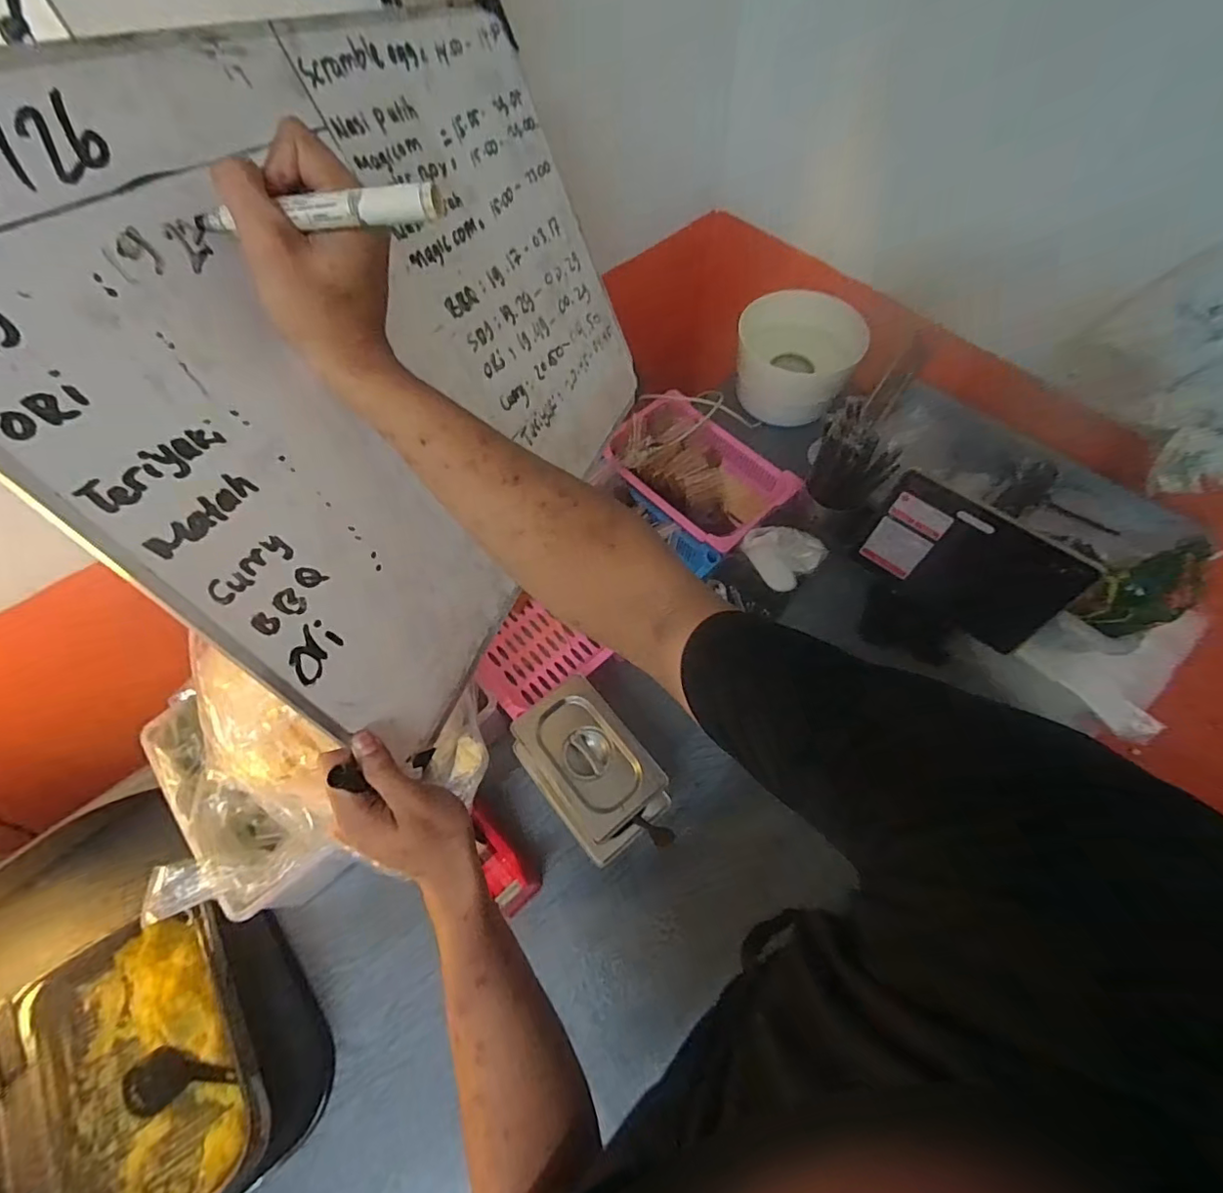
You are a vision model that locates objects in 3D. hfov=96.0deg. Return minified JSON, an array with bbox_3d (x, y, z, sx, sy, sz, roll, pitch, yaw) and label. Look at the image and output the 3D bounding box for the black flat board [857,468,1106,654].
[{"bbox_3d":[0.470,-0.044,0.733,0.247,0.168,0.014,37,54,16],"label":"black flat board"}]

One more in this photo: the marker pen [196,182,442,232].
[{"bbox_3d":[-0.150,-0.192,0.275,0.132,0.016,0.017,0,62,7],"label":"marker pen"}]

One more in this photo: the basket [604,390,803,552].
[{"bbox_3d":[0.144,-0.210,0.925,0.192,0.071,0.293,-39,68,-17],"label":"basket"}]

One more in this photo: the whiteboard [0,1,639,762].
[{"bbox_3d":[-0.129,-0.209,0.444,0.013,0.380,0.564,-3,44,31],"label":"whiteboard"}]

